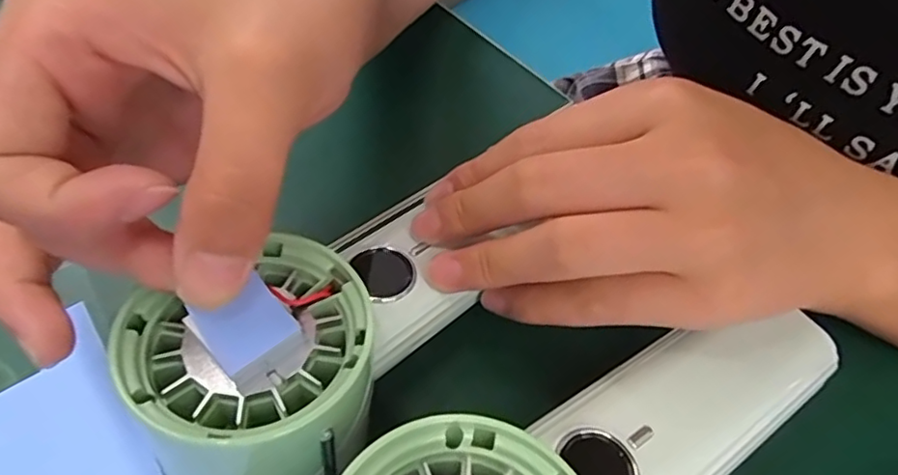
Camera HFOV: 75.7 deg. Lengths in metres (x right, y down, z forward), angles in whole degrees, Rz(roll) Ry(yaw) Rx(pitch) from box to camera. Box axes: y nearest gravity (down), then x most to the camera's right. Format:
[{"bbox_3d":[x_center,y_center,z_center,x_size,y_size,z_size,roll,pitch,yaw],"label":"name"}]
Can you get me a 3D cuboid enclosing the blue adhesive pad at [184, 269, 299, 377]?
[{"bbox_3d":[-0.050,0.021,0.142,0.019,0.006,0.017,-36,62,-24],"label":"blue adhesive pad"}]

